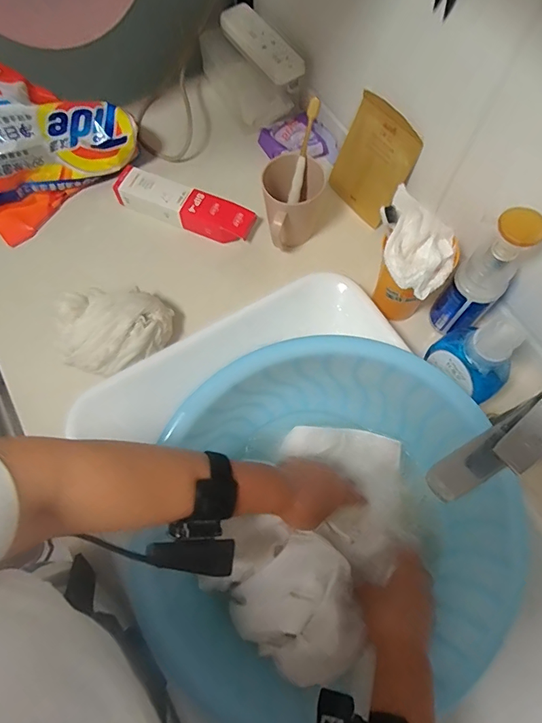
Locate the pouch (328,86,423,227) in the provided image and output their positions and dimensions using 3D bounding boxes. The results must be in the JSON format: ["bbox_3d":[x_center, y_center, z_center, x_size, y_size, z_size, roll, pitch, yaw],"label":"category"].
[{"bbox_3d":[0.144,-0.277,0.618,0.013,0.153,0.112,-30,72,-27],"label":"pouch"}]

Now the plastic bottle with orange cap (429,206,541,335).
[{"bbox_3d":[0.239,-0.091,0.498,0.056,0.193,0.047,40,74,14],"label":"plastic bottle with orange cap"}]

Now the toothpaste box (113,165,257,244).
[{"bbox_3d":[-0.132,-0.230,0.656,0.217,0.043,0.053,22,71,9],"label":"toothpaste box"}]

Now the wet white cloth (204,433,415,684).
[{"bbox_3d":[0.061,0.183,0.479,0.173,0.079,0.260,30,72,11],"label":"wet white cloth"}]

